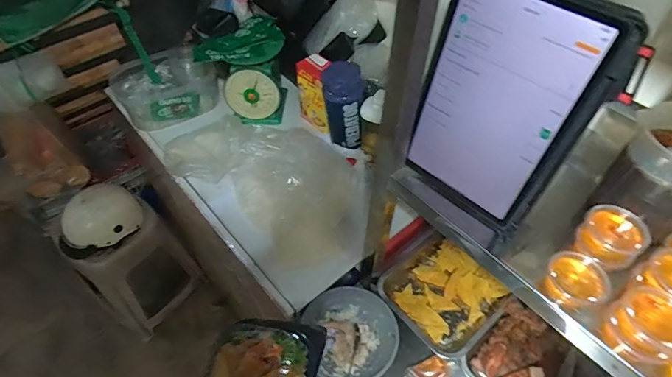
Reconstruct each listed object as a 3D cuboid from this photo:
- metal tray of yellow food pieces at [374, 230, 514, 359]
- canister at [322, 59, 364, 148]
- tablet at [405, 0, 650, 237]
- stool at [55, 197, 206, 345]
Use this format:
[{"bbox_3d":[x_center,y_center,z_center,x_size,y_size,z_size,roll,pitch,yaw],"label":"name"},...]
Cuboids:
[{"bbox_3d":[0.217,0.211,0.845,0.210,0.038,0.208,-36,58,-25],"label":"metal tray of yellow food pieces"},{"bbox_3d":[0.017,-0.180,0.936,0.088,0.191,0.084,-4,51,-2],"label":"canister"},{"bbox_3d":[0.176,-0.087,0.455,0.175,0.258,0.016,36,49,25],"label":"tablet"},{"bbox_3d":[-0.737,0.267,1.498,0.279,0.445,0.316,33,58,25],"label":"stool"}]

